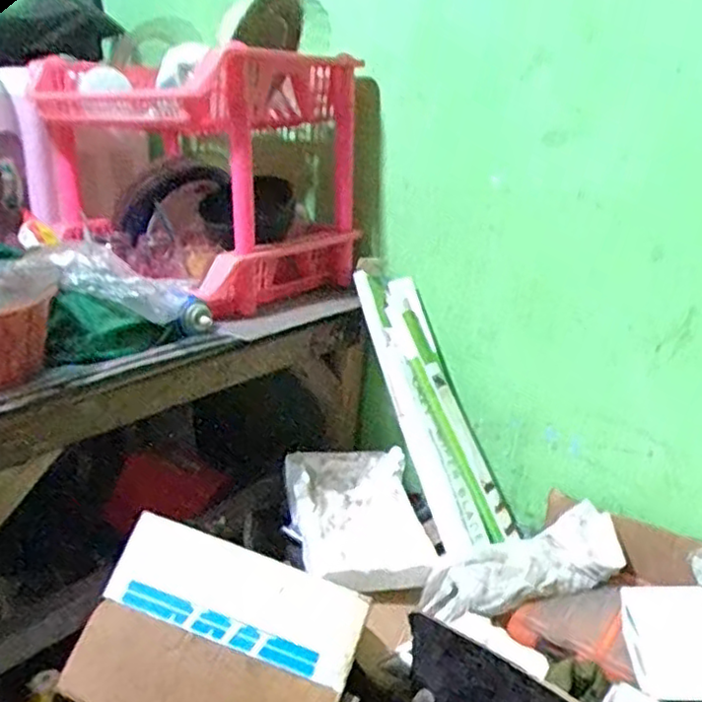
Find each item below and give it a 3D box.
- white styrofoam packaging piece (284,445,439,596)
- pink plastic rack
[{"bbox_3d":[0.009,0.244,1.038,0.204,0.083,0.262,-3,18,-10],"label":"white styrofoam packaging piece"},{"bbox_3d":[-0.251,-0.280,1.111,0.447,0.336,0.364,16,24,39],"label":"pink plastic rack"}]

